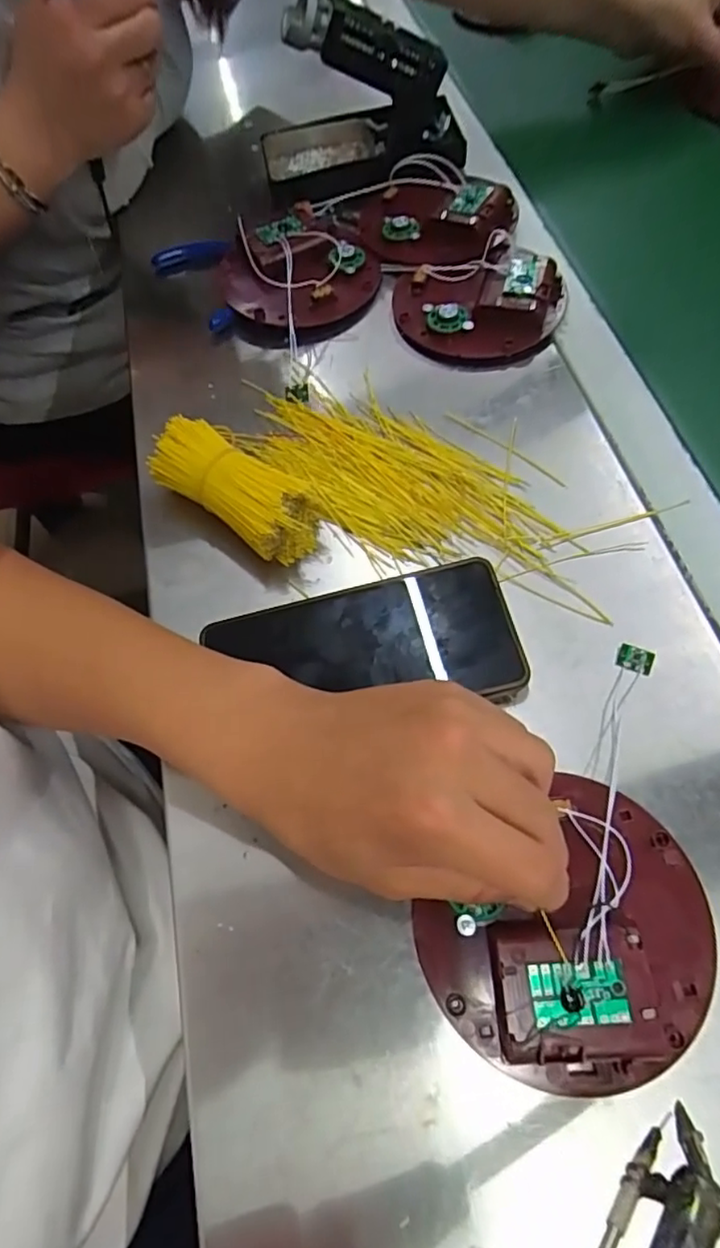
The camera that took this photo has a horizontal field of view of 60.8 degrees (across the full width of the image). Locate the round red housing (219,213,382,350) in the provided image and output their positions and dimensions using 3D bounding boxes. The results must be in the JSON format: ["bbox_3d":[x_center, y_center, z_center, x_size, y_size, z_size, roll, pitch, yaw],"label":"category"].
[{"bbox_3d":[-0.045,-0.263,0.451,0.115,0.031,0.126,-2,64,5],"label":"round red housing"}]

